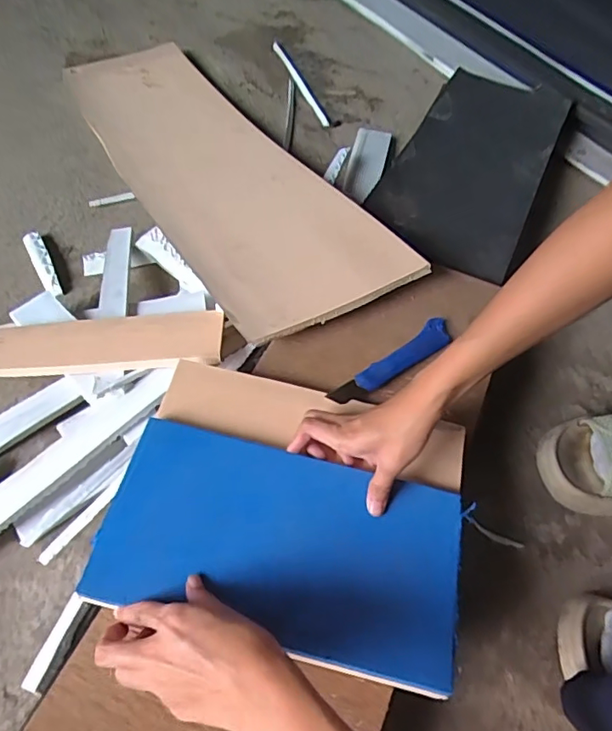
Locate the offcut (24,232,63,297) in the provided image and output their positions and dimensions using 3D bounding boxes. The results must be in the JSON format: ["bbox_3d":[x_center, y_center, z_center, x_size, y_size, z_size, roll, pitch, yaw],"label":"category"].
[{"bbox_3d":[-0.345,-0.136,0.691,0.022,0.020,0.120,-24,60,-20],"label":"offcut"}]

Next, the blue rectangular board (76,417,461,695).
[{"bbox_3d":[-0.020,0.143,0.430,0.280,0.010,0.148,14,57,3],"label":"blue rectangular board"}]

